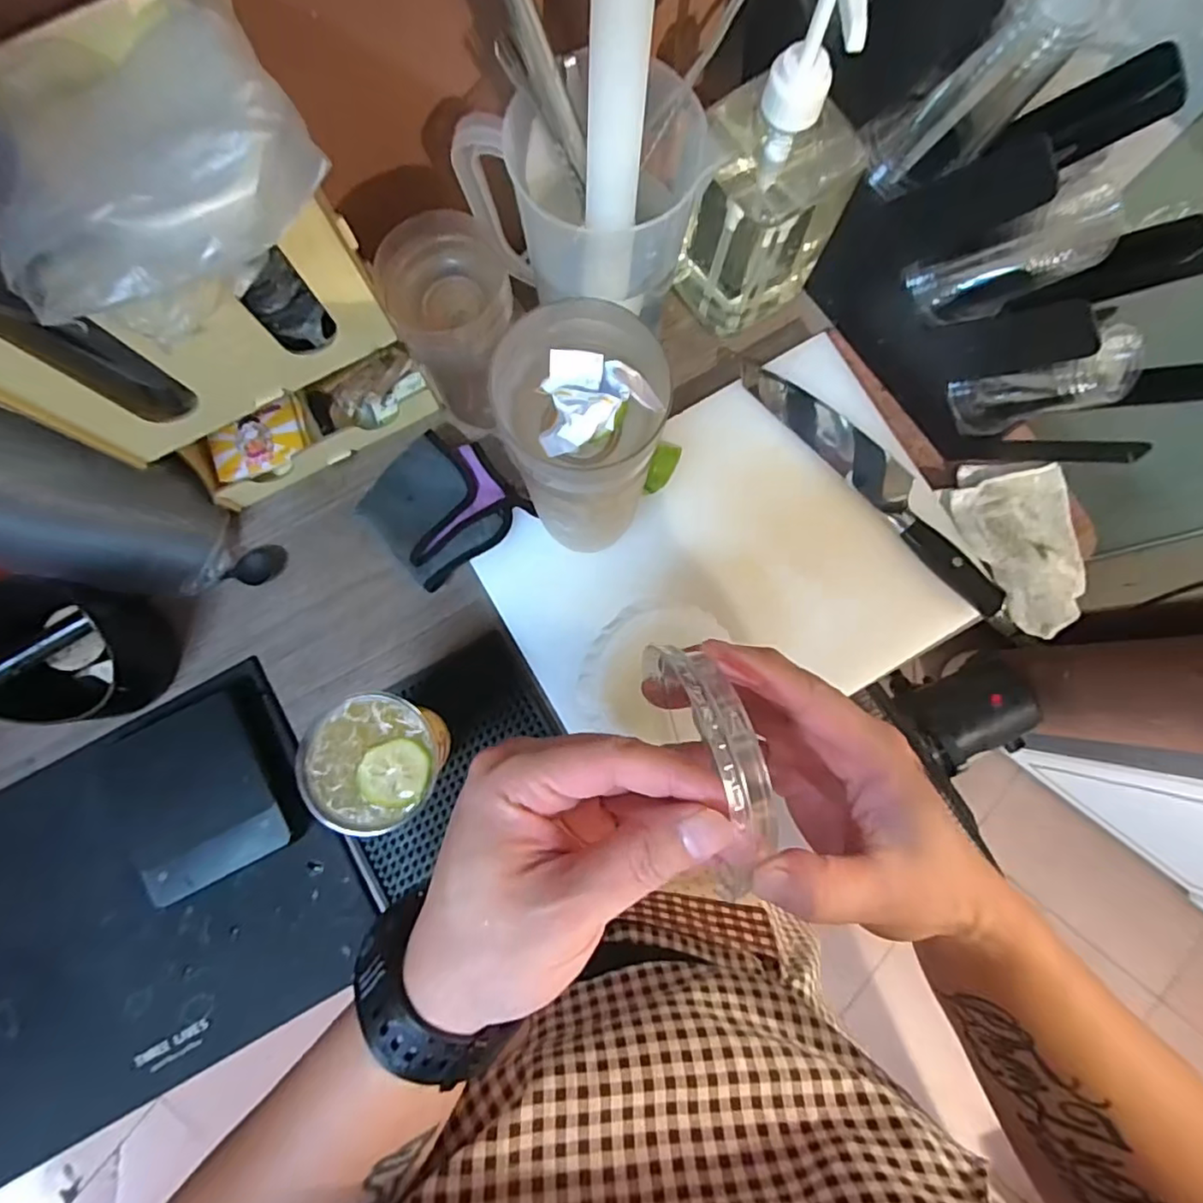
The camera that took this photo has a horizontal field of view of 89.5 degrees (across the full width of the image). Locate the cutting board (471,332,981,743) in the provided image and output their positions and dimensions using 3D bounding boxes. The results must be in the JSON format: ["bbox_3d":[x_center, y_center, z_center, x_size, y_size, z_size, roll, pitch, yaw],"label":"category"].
[{"bbox_3d":[0.124,-0.033,0.546,0.411,0.026,0.284,-30,84,-3],"label":"cutting board"}]

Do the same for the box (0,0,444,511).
[{"bbox_3d":[-0.255,-0.184,0.413,0.217,0.335,0.151,-23,83,-2],"label":"box"}]

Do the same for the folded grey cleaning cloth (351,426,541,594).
[{"bbox_3d":[-0.147,-0.089,0.555,0.118,0.026,0.124,-40,84,-4],"label":"folded grey cleaning cloth"}]

